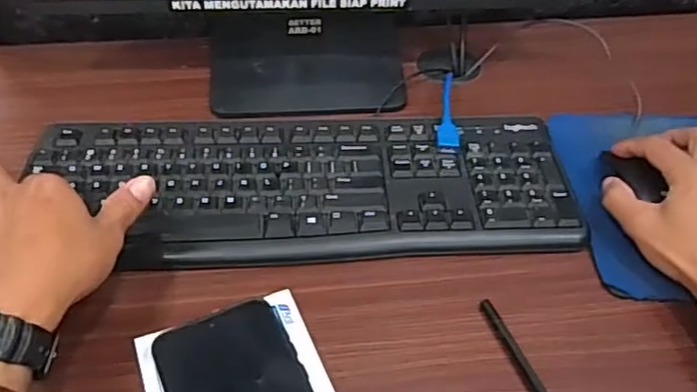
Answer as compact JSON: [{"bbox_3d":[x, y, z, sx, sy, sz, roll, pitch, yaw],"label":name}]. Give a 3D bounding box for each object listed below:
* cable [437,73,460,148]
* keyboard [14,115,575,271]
[{"bbox_3d":[0.087,-0.076,0.550,0.018,0.013,0.100,5,46,2],"label":"cable"},{"bbox_3d":[-0.033,-0.010,0.503,0.420,0.017,0.154,1,46,-1],"label":"keyboard"}]

